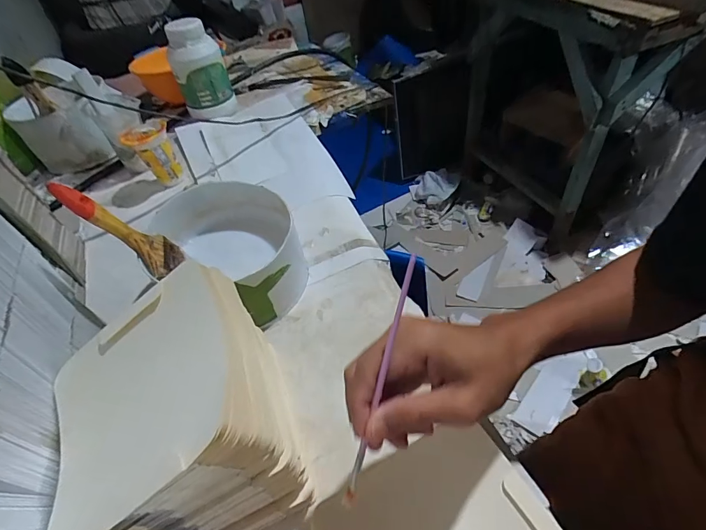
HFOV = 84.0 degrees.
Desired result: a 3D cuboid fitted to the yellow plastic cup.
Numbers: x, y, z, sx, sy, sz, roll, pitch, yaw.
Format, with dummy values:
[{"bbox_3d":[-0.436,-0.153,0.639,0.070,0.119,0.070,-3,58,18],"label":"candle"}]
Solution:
[{"bbox_3d":[-0.329,-0.185,0.650,0.071,0.092,0.066,-3,49,4],"label":"yellow plastic cup"}]

